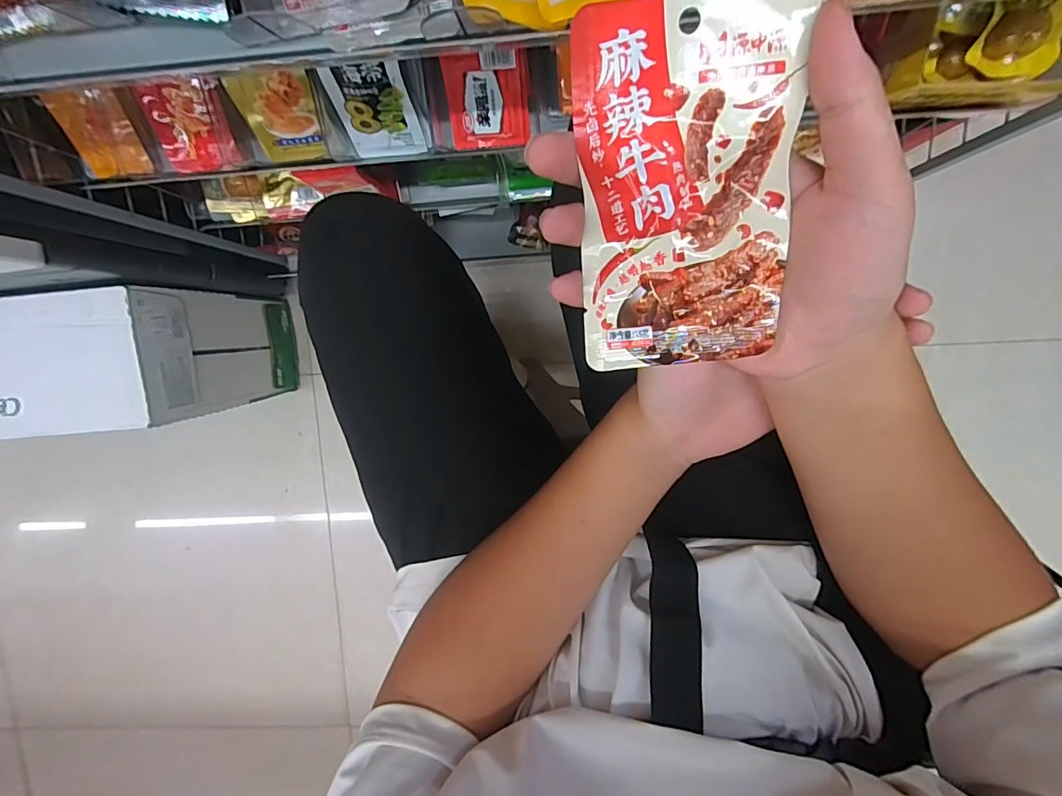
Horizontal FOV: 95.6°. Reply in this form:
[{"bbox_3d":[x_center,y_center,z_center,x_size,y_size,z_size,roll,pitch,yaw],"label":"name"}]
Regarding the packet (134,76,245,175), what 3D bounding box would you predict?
[{"bbox_3d":[-0.321,-0.254,0.456,0.083,0.025,0.070,0,122,6],"label":"packet"}]

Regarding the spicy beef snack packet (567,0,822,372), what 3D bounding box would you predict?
[{"bbox_3d":[0.064,-0.081,0.201,0.085,0.007,0.139,-5,116,5],"label":"spicy beef snack packet"}]

